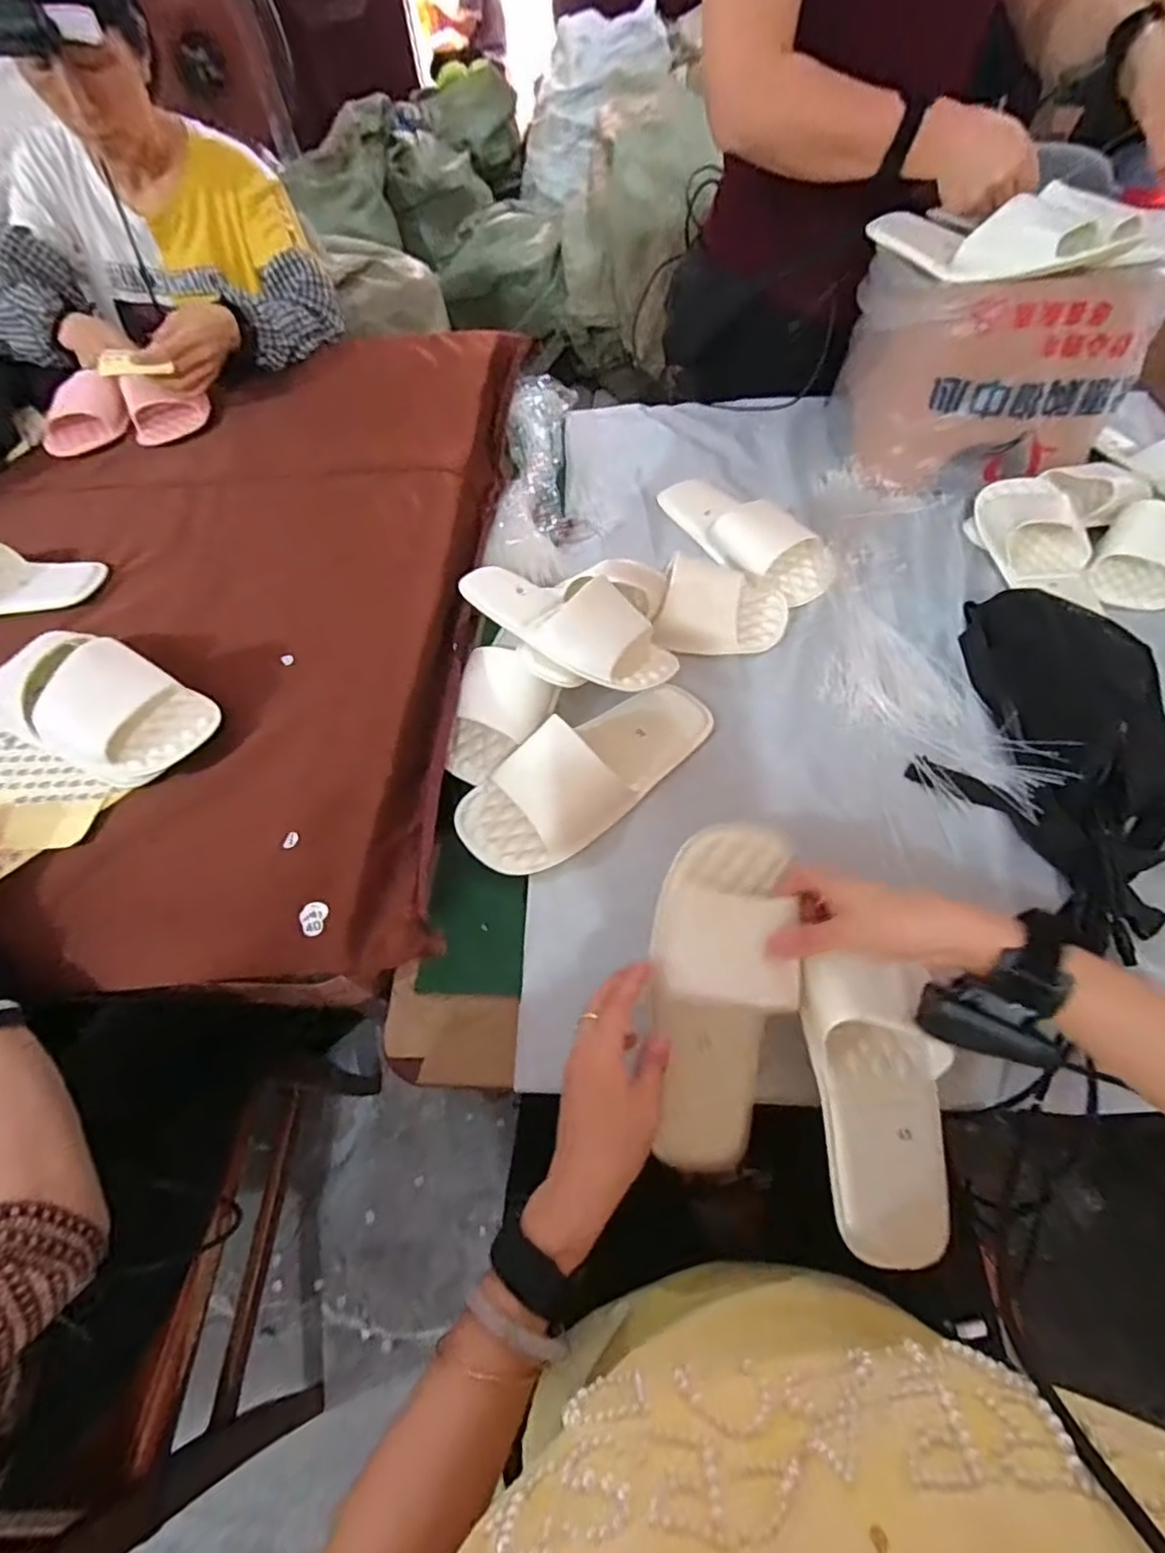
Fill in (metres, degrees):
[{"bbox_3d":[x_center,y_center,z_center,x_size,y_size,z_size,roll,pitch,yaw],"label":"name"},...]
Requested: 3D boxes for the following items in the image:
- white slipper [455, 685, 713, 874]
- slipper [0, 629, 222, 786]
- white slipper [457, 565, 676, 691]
[{"bbox_3d":[0.011,-0.016,0.590,0.264,0.064,0.103,-32,60,-15],"label":"white slipper"},{"bbox_3d":[-0.420,-0.069,0.538,0.212,0.062,0.104,23,62,19],"label":"slipper"},{"bbox_3d":[-0.015,-0.147,0.632,0.218,0.059,0.102,30,64,22],"label":"white slipper"}]

